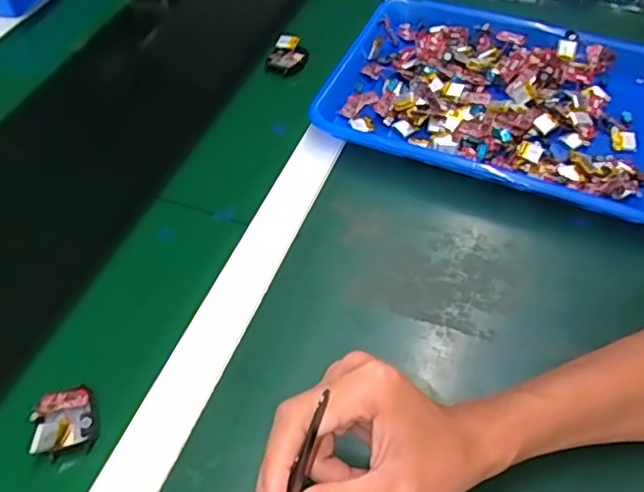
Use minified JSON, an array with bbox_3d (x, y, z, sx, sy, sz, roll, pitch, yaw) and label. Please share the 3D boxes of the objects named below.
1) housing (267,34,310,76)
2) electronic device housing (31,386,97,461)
[{"bbox_3d":[-0.037,-0.211,0.682,0.042,0.018,0.046,0,52,0],"label":"housing"},{"bbox_3d":[-0.173,0.115,0.417,0.036,0.024,0.044,-14,50,-8],"label":"electronic device housing"}]

